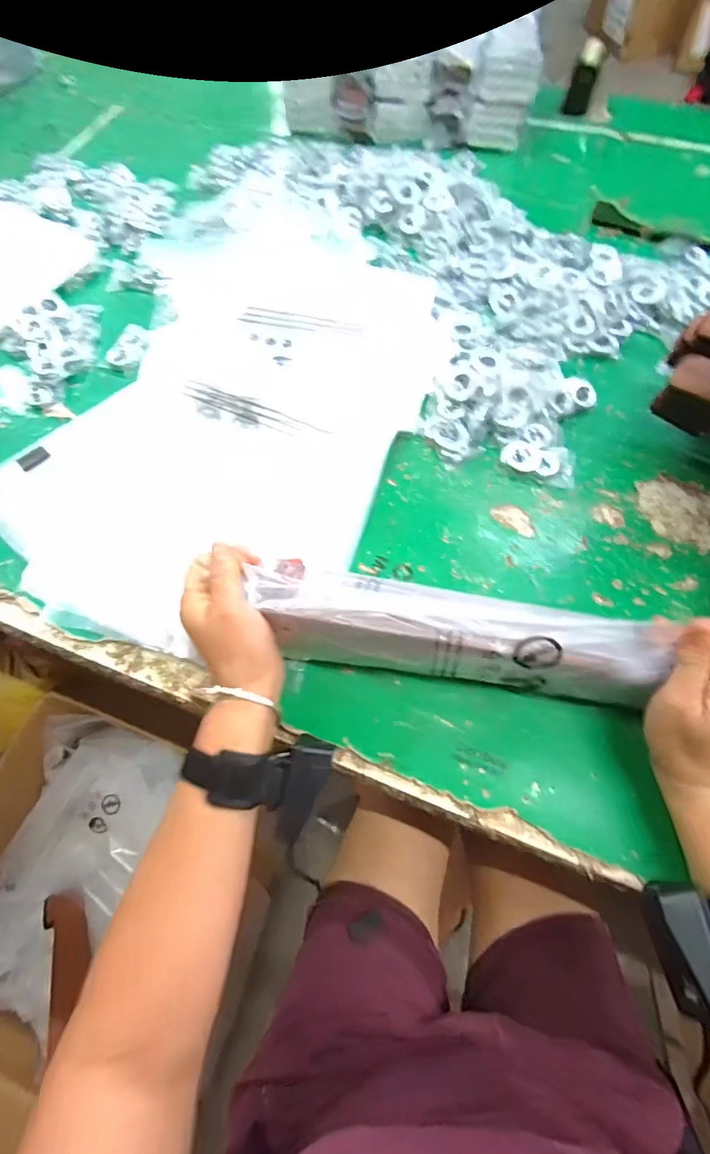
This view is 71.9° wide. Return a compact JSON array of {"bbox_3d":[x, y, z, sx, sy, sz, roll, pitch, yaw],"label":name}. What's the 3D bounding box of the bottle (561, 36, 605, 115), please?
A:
[{"bbox_3d":[0.369,-0.806,0.791,0.040,0.083,0.028,19,66,9],"label":"bottle"}]

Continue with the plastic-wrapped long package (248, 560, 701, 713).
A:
[{"bbox_3d":[0.075,0.043,0.371,0.299,0.048,0.063,10,65,2],"label":"plastic-wrapped long package"}]

